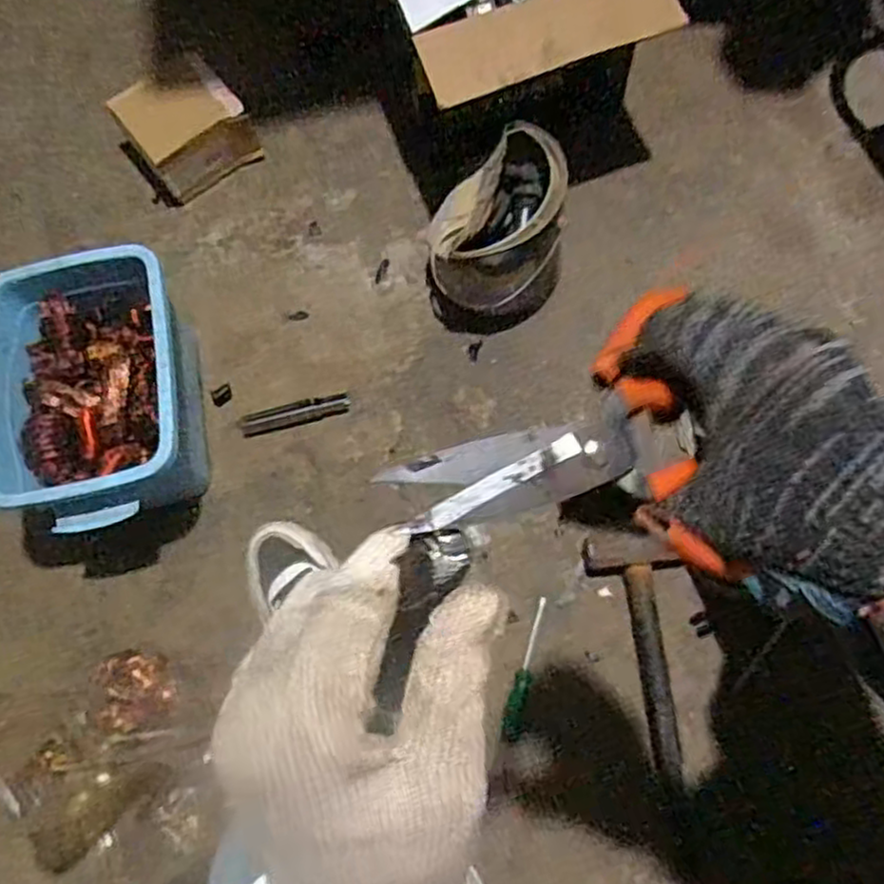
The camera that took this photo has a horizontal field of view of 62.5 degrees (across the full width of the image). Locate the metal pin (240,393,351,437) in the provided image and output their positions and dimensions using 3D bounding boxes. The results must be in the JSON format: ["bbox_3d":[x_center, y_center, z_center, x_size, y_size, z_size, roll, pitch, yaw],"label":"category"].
[{"bbox_3d":[-0.172,-0.032,0.854,0.128,0.010,0.029,-16,72,0],"label":"metal pin"}]

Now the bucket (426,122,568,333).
[{"bbox_3d":[0.057,-0.236,0.819,0.157,0.171,0.175,0,73,5],"label":"bucket"}]

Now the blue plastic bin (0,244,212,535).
[{"bbox_3d":[-0.361,-0.043,0.796,0.196,0.155,0.283,-9,73,2],"label":"blue plastic bin"}]

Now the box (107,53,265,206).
[{"bbox_3d":[-0.327,-0.398,0.927,0.143,0.086,0.131,-38,74,-7],"label":"box"}]

